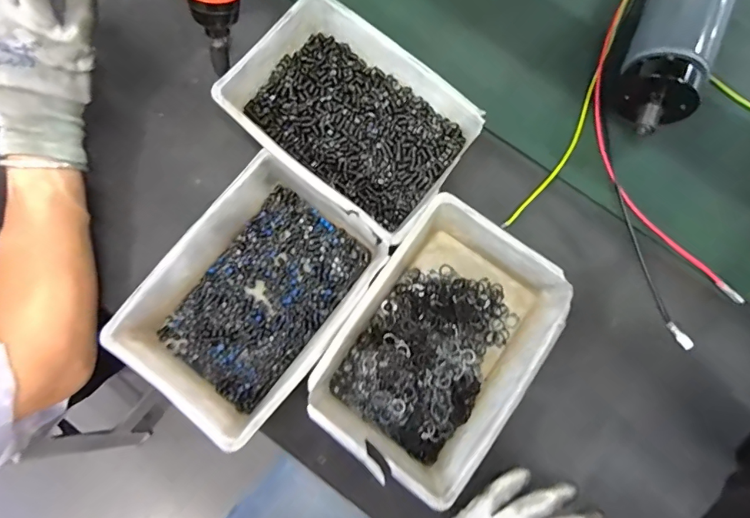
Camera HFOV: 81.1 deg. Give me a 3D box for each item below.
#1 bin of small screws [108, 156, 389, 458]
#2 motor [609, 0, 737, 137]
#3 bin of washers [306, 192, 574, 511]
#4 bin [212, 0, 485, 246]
[{"bbox_3d":[-0.099,0.031,0.370,0.142,0.049,0.197,37,81,7],"label":"bin of small screws"},{"bbox_3d":[0.295,-0.233,0.413,0.069,0.079,0.245,23,80,5],"label":"motor"},{"bbox_3d":[0.052,0.071,0.362,0.140,0.052,0.202,35,81,7],"label":"bin of washers"},{"bbox_3d":[-0.019,-0.124,0.397,0.200,0.054,0.143,38,81,7],"label":"bin"}]

